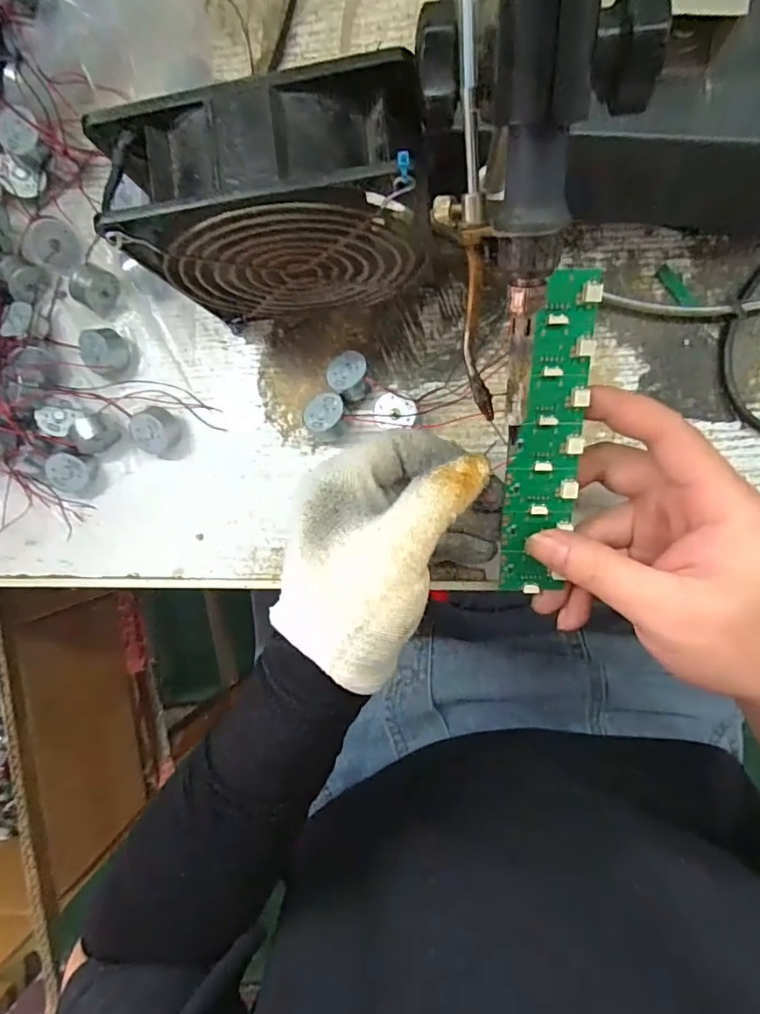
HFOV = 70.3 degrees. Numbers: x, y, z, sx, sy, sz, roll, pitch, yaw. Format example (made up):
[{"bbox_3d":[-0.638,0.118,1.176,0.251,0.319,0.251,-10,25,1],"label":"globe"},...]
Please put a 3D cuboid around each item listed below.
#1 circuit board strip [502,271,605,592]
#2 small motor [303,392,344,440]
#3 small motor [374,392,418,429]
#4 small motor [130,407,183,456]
[{"bbox_3d":[0.071,-0.025,0.229,0.030,0.006,0.136,5,111,3],"label":"circuit board strip"},{"bbox_3d":[-0.030,-0.050,0.295,0.022,0.021,0.024,-1,93,7],"label":"small motor"},{"bbox_3d":[0.009,-0.052,0.293,0.022,0.017,0.018,3,94,7],"label":"small motor"},{"bbox_3d":[-0.128,-0.043,0.306,0.025,0.017,0.024,0,93,7],"label":"small motor"}]

